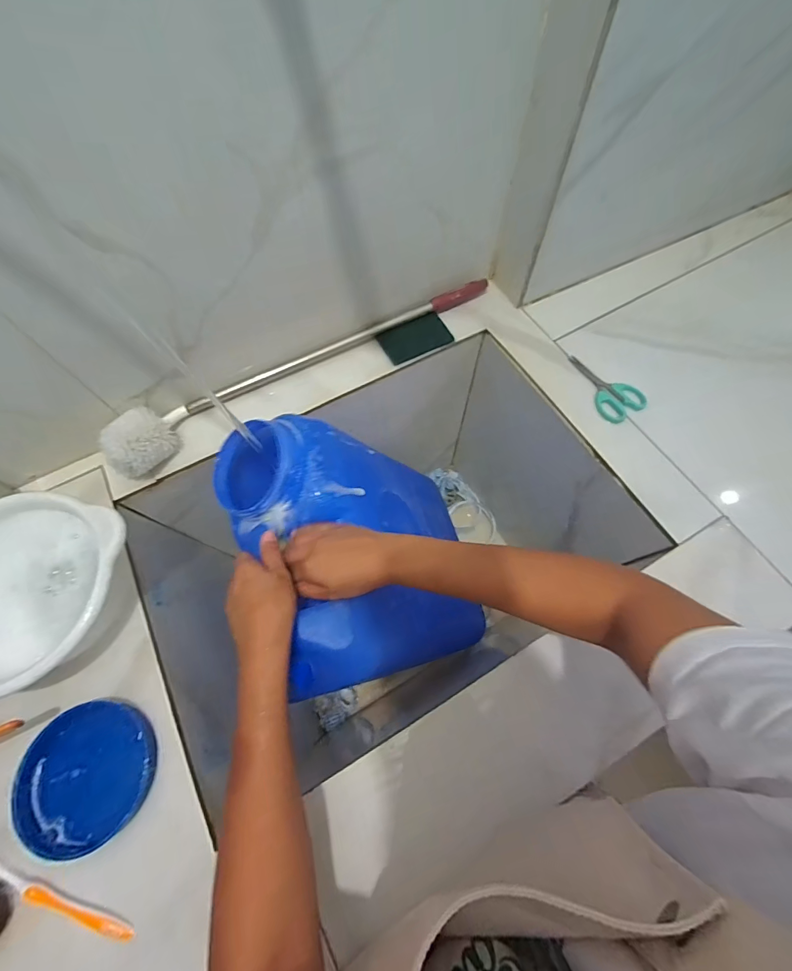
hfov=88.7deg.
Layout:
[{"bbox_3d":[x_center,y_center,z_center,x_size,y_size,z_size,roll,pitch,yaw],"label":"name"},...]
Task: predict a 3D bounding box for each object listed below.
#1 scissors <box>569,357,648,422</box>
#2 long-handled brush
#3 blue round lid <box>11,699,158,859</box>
[{"bbox_3d":[0.293,-0.146,0.576,0.062,0.013,0.123,-30,68,-12],"label":"scissors"},{"bbox_3d":[-0.117,-0.193,0.578,0.585,0.068,0.065,-33,69,-13],"label":"long-handled brush"},{"bbox_3d":[-0.304,0.284,0.399,0.120,0.022,0.122,-1,66,1],"label":"blue round lid"}]

